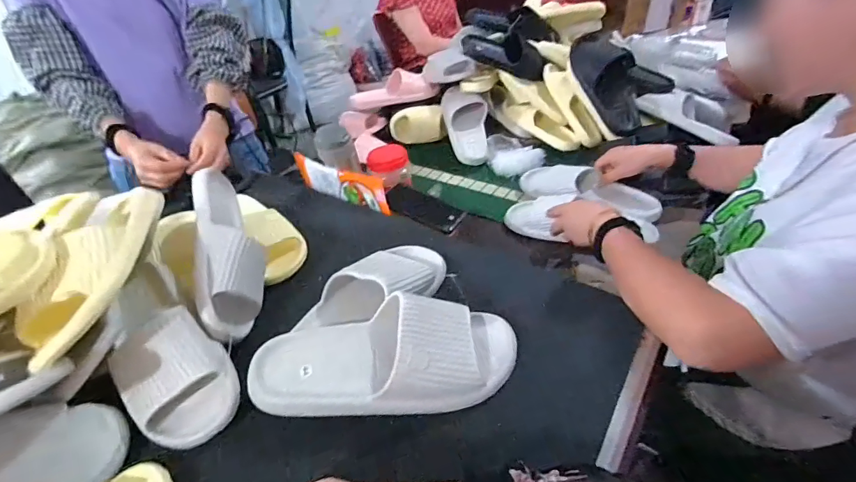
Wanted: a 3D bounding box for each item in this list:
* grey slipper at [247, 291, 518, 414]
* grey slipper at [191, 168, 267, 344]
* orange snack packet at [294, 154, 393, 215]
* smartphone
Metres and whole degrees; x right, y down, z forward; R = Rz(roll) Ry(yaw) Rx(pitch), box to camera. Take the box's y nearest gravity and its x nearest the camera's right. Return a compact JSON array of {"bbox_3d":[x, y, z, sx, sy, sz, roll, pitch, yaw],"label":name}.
[{"bbox_3d":[-0.043,0.123,0.444,0.279,0.073,0.113,-10,38,-5],"label":"grey slipper"},{"bbox_3d":[-0.263,0.012,0.566,0.071,0.089,0.264,-15,61,-11],"label":"grey slipper"},{"bbox_3d":[-0.175,-0.114,0.819,0.240,0.070,0.016,20,45,29],"label":"orange snack packet"},{"bbox_3d":[-0.012,-0.067,0.811,0.172,0.015,0.075,23,47,32],"label":"smartphone"}]

